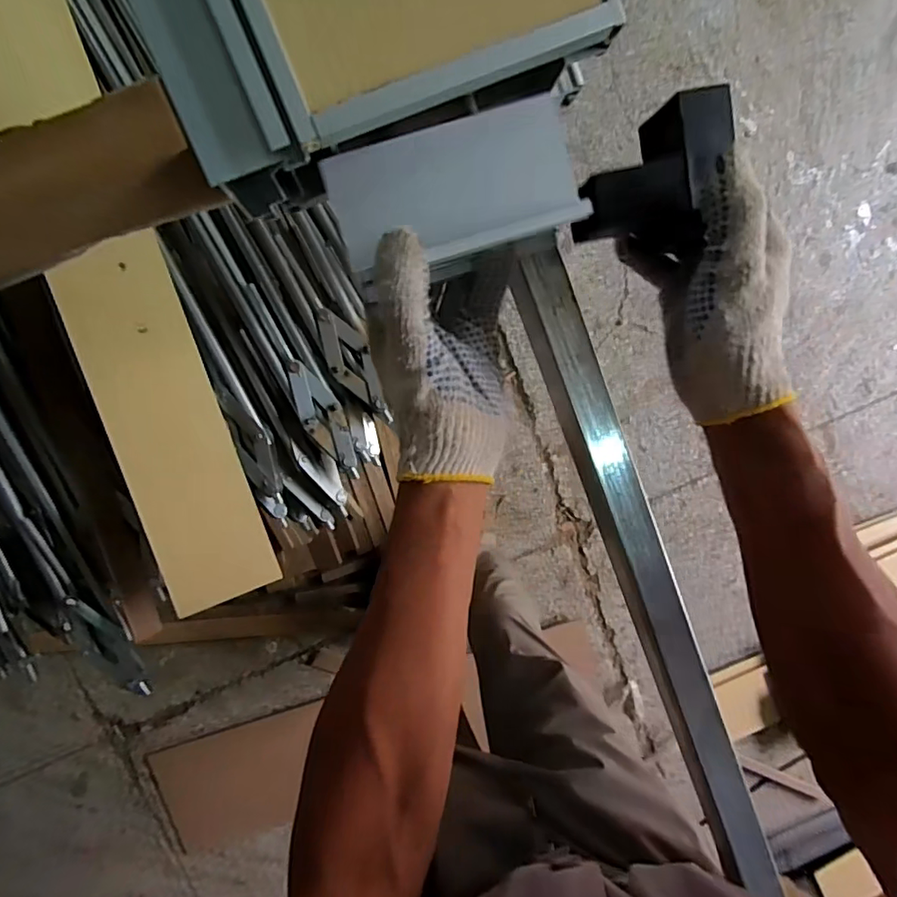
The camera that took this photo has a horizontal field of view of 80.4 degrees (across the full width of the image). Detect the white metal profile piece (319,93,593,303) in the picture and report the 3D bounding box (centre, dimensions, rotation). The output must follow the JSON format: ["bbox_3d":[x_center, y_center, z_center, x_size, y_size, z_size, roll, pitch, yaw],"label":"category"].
[{"bbox_3d":[0.004,-0.140,0.294,0.132,0.024,0.069,-19,98,-3],"label":"white metal profile piece"}]

